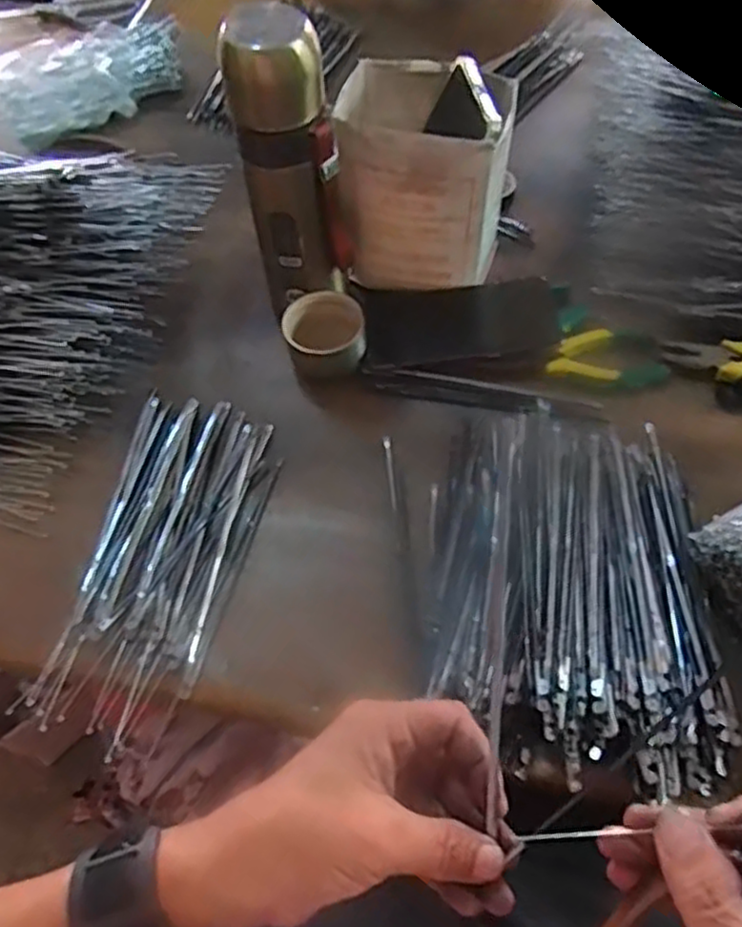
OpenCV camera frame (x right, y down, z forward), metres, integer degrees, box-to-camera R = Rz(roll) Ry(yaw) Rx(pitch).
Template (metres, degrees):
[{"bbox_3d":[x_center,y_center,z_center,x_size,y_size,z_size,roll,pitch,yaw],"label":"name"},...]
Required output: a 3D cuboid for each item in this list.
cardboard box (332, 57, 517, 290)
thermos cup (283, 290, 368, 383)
[{"bbox_3d":[0.041,-0.226,0.578,0.125,0.137,0.101,2,60,4],"label":"cardboard box"},{"bbox_3d":[-0.036,-0.098,0.581,0.061,0.041,0.064,-1,59,2],"label":"thermos cup"}]

